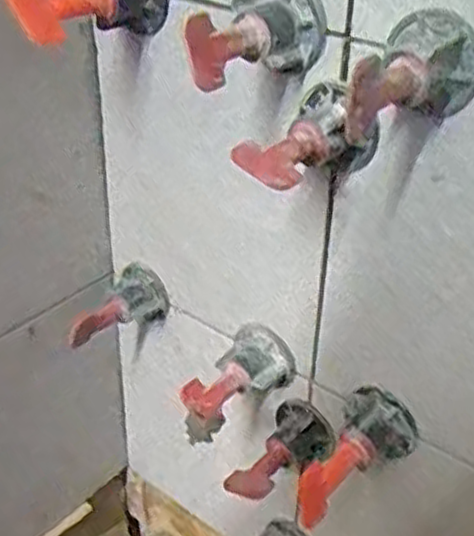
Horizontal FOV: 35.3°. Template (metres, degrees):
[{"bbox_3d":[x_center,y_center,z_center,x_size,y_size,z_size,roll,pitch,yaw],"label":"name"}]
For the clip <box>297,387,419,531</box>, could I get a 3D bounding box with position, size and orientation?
[{"bbox_3d":[0.044,0.078,0.299,0.060,0.028,0.027,-40,49,-21],"label":"clip"}]

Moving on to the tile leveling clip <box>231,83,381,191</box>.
[{"bbox_3d":[0.023,-0.039,0.247,0.026,0.027,0.061,29,42,35],"label":"tile leveling clip"}]

